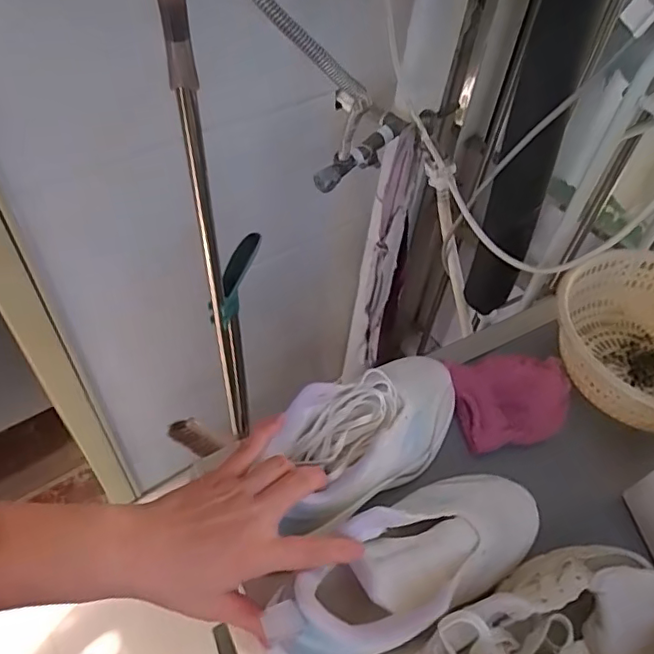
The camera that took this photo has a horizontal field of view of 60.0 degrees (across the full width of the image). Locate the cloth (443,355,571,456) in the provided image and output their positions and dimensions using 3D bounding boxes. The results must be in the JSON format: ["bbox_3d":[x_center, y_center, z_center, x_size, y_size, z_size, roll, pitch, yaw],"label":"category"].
[{"bbox_3d":[0.193,0.074,0.586,0.122,0.026,0.091,-6,53,-10],"label":"cloth"}]

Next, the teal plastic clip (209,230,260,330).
[{"bbox_3d":[-0.119,-0.068,0.746,0.027,0.060,0.136,15,70,7],"label":"teal plastic clip"}]

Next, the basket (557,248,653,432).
[{"bbox_3d":[0.350,0.014,0.609,0.211,0.085,0.184,-19,56,-18],"label":"basket"}]

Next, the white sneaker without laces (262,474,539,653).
[{"bbox_3d":[0.062,0.185,0.436,0.235,0.083,0.087,-21,56,-29],"label":"white sneaker without laces"}]

